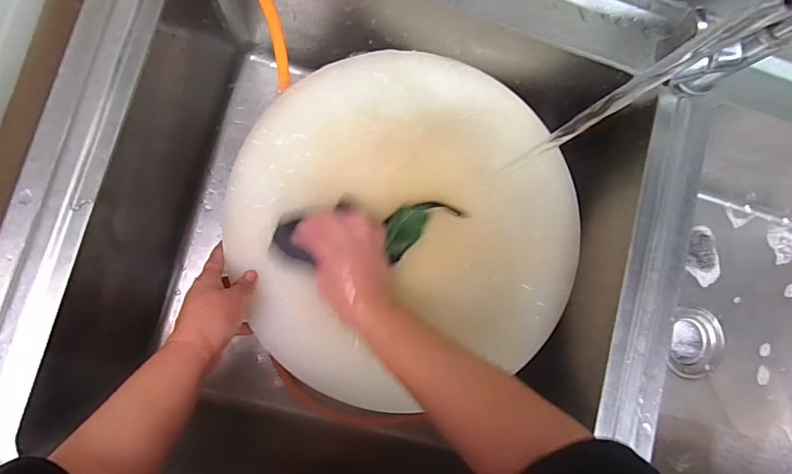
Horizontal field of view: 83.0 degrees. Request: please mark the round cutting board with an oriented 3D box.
[{"bbox_3d":[0.017,-0.022,0.524,0.392,0.022,0.383,1,84,-8],"label":"round cutting board"}]

